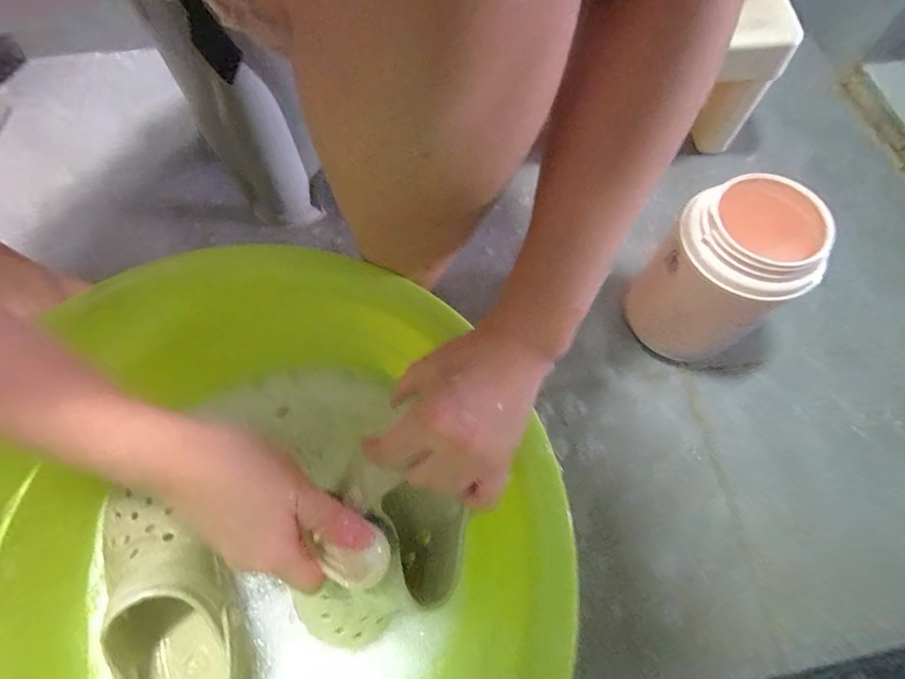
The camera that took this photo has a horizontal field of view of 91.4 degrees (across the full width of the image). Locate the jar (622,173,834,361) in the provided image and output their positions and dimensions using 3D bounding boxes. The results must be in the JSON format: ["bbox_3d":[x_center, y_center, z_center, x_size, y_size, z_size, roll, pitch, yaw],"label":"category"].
[{"bbox_3d":[0.273,-0.061,0.455,0.127,0.193,0.109,-35,71,-12],"label":"jar"}]

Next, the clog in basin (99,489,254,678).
[{"bbox_3d":[-0.242,0.226,0.368,0.099,0.081,0.231,-31,70,-10],"label":"clog in basin"}]

